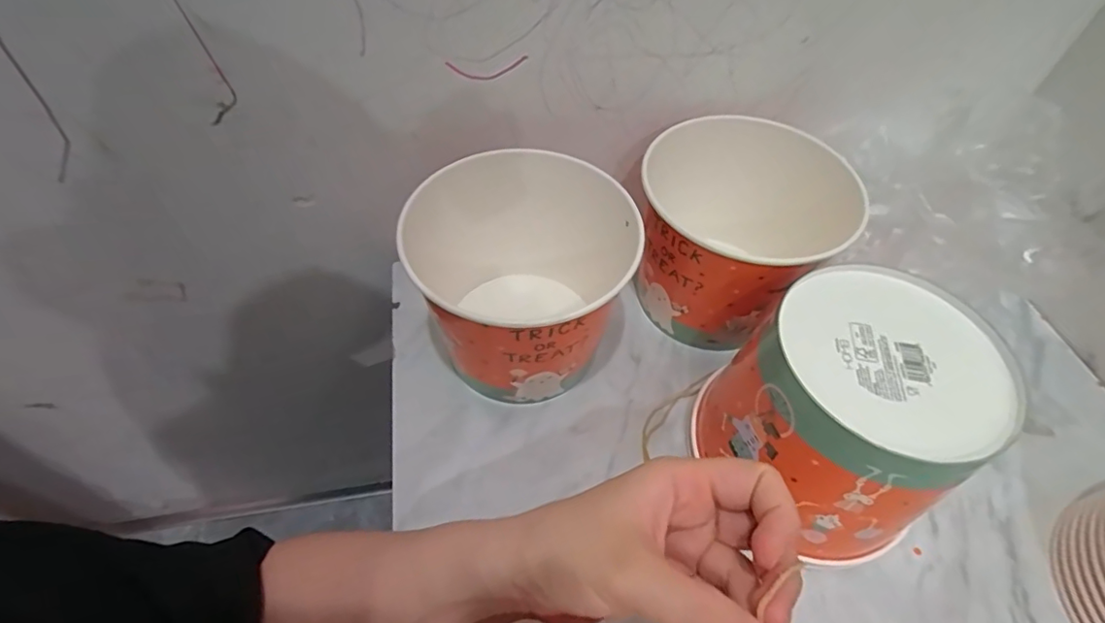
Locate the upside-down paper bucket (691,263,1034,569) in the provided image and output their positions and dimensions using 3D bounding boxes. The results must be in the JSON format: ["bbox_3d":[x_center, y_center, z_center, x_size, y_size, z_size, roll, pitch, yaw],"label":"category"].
[{"bbox_3d":[0.185,0.070,0.355,0.135,0.144,0.131,1,53,-2],"label":"upside-down paper bucket"}]

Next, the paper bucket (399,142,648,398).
[{"bbox_3d":[-0.017,-0.018,0.421,0.138,0.134,0.165,16,54,10],"label":"paper bucket"}]

